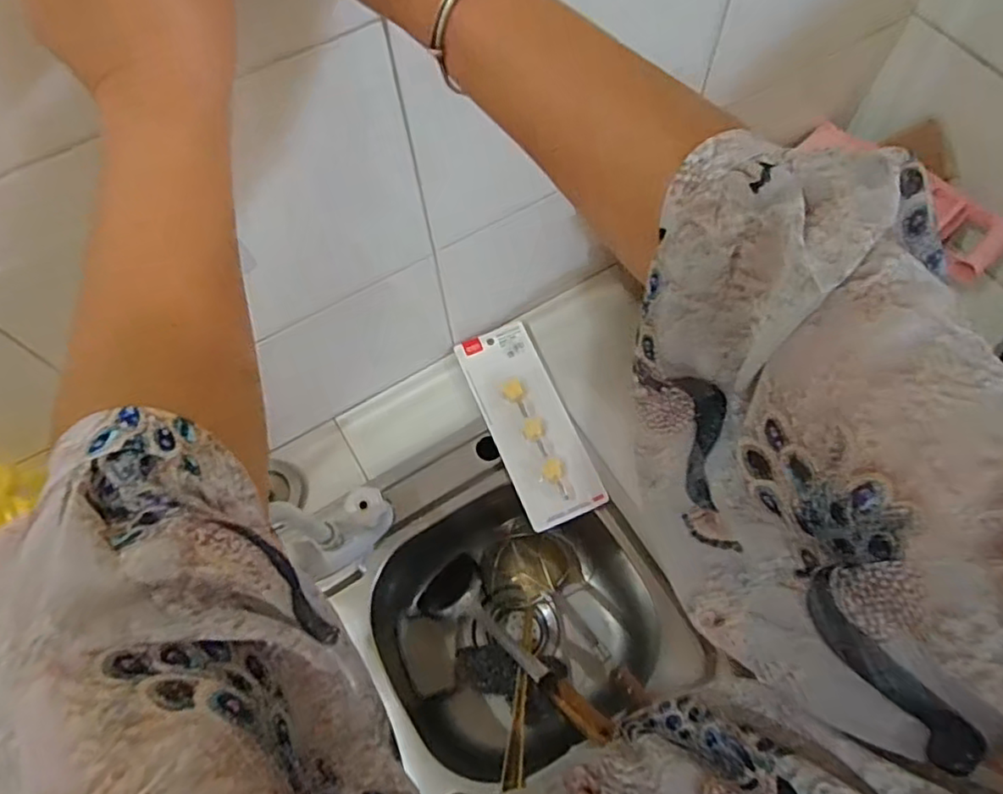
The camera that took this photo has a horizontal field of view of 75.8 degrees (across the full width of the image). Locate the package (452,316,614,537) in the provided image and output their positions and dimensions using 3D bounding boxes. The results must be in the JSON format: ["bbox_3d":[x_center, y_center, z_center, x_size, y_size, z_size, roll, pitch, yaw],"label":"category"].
[{"bbox_3d":[0.032,0.027,0.775,0.093,0.020,0.255,-21,67,-7],"label":"package"}]

